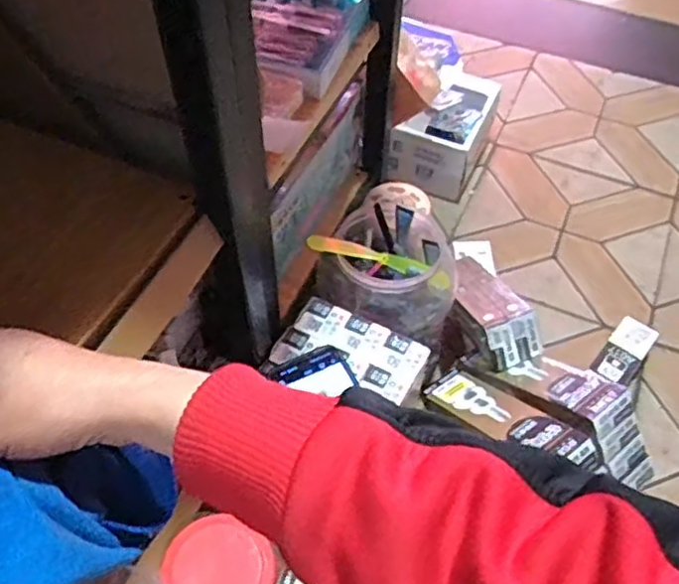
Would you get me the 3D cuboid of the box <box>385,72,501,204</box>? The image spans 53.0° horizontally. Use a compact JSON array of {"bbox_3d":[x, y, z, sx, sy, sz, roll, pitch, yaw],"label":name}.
[{"bbox_3d":[0.165,-0.244,1.065,0.119,0.120,0.191,23,56,16],"label":"box"}]

